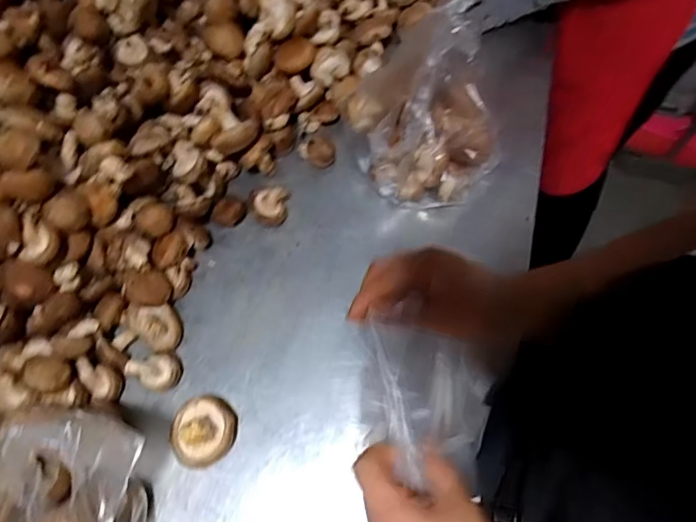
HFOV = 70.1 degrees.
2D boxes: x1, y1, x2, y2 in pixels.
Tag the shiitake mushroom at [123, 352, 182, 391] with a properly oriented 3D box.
[{"bbox_3d":[-0.199,0.113,0.518,0.040,0.040,0.038,-1,66,2],"label":"shiitake mushroom"}]

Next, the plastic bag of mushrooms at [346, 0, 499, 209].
[{"bbox_3d":[0.084,-0.161,0.540,0.169,0.176,0.127,0,66,2],"label":"plastic bag of mushrooms"}]

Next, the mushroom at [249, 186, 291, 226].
[{"bbox_3d":[-0.095,-0.066,0.596,0.043,0.028,0.042,-1,66,2],"label":"mushroom"}]

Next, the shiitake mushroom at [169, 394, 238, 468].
[{"bbox_3d":[-0.145,0.164,0.485,0.061,0.060,0.064,-1,66,2],"label":"shiitake mushroom"}]

